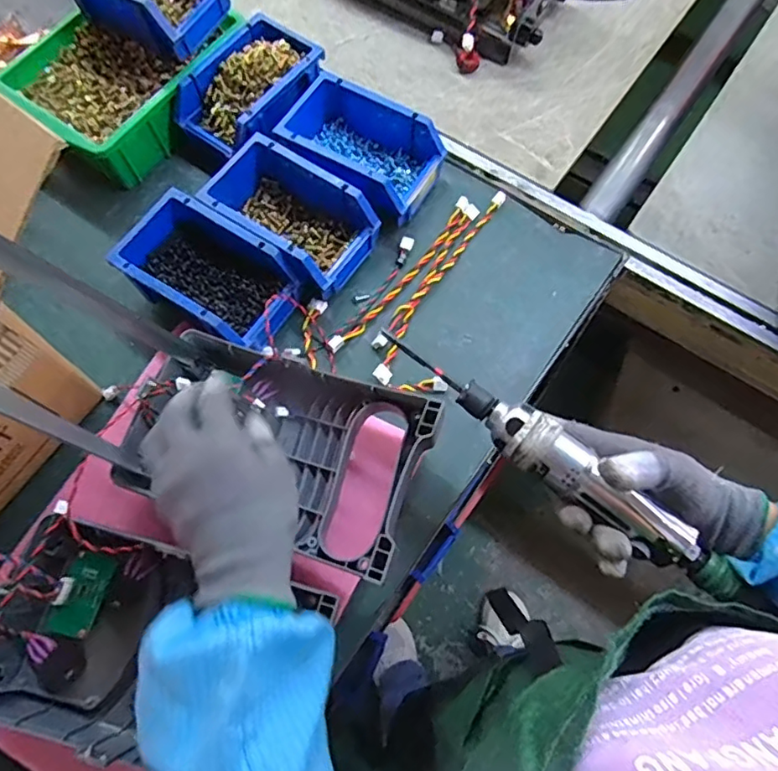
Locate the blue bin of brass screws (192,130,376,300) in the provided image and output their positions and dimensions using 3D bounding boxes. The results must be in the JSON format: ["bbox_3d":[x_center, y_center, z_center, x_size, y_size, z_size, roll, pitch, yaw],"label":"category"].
[{"bbox_3d":[-0.106,-0.180,0.593,0.169,0.066,0.100,33,74,12],"label":"blue bin of brass screws"}]

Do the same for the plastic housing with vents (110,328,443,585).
[{"bbox_3d":[-0.099,0.052,0.497,0.254,0.062,0.161,18,71,8],"label":"plastic housing with vents"}]

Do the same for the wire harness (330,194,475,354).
[{"bbox_3d":[0.017,-0.120,0.612,0.018,0.014,0.233,37,75,13],"label":"wire harness"}]

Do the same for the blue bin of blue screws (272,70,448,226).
[{"bbox_3d":[-0.034,-0.260,0.619,0.174,0.061,0.115,34,74,13],"label":"blue bin of blue screws"}]

